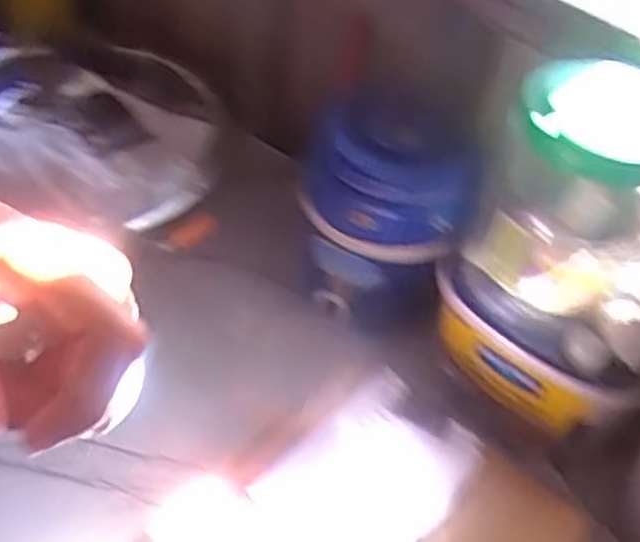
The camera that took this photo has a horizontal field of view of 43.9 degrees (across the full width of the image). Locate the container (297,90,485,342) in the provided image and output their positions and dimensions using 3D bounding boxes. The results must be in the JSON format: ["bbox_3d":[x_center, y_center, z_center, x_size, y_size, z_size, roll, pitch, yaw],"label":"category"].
[{"bbox_3d":[0.070,-0.072,0.836,0.167,0.213,0.185,13,49,7],"label":"container"}]

